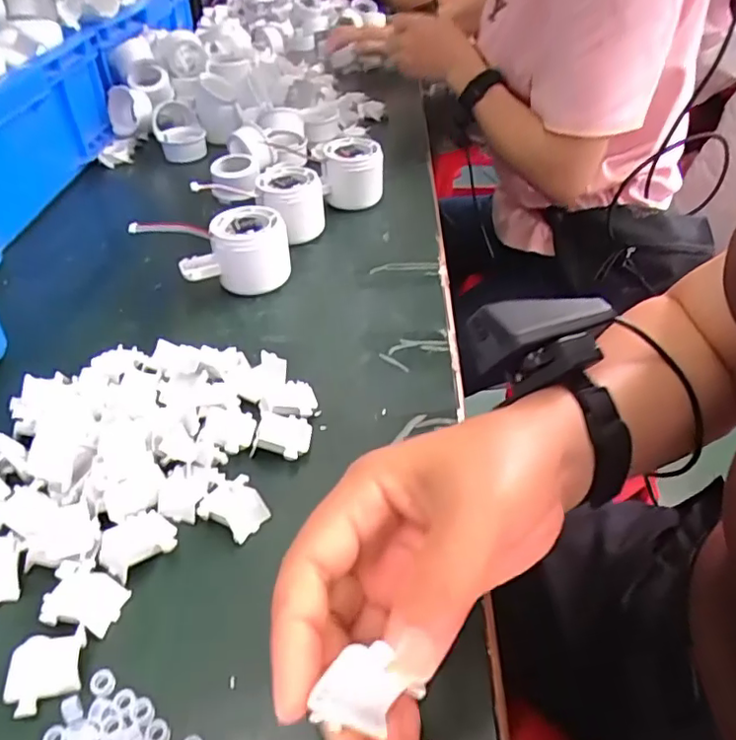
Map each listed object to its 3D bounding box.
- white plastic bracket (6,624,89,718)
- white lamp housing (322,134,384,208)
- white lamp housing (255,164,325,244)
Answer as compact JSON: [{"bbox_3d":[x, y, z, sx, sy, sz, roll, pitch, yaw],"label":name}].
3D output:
[{"bbox_3d":[-0.135,0.125,0.243,0.029,0.006,0.029,-9,41,-9],"label":"white plastic bracket"},{"bbox_3d":[-0.016,-0.194,0.575,0.063,0.051,0.051,2,41,4],"label":"white lamp housing"},{"bbox_3d":[-0.070,-0.146,0.521,0.061,0.051,0.060,-5,41,-4],"label":"white lamp housing"}]

